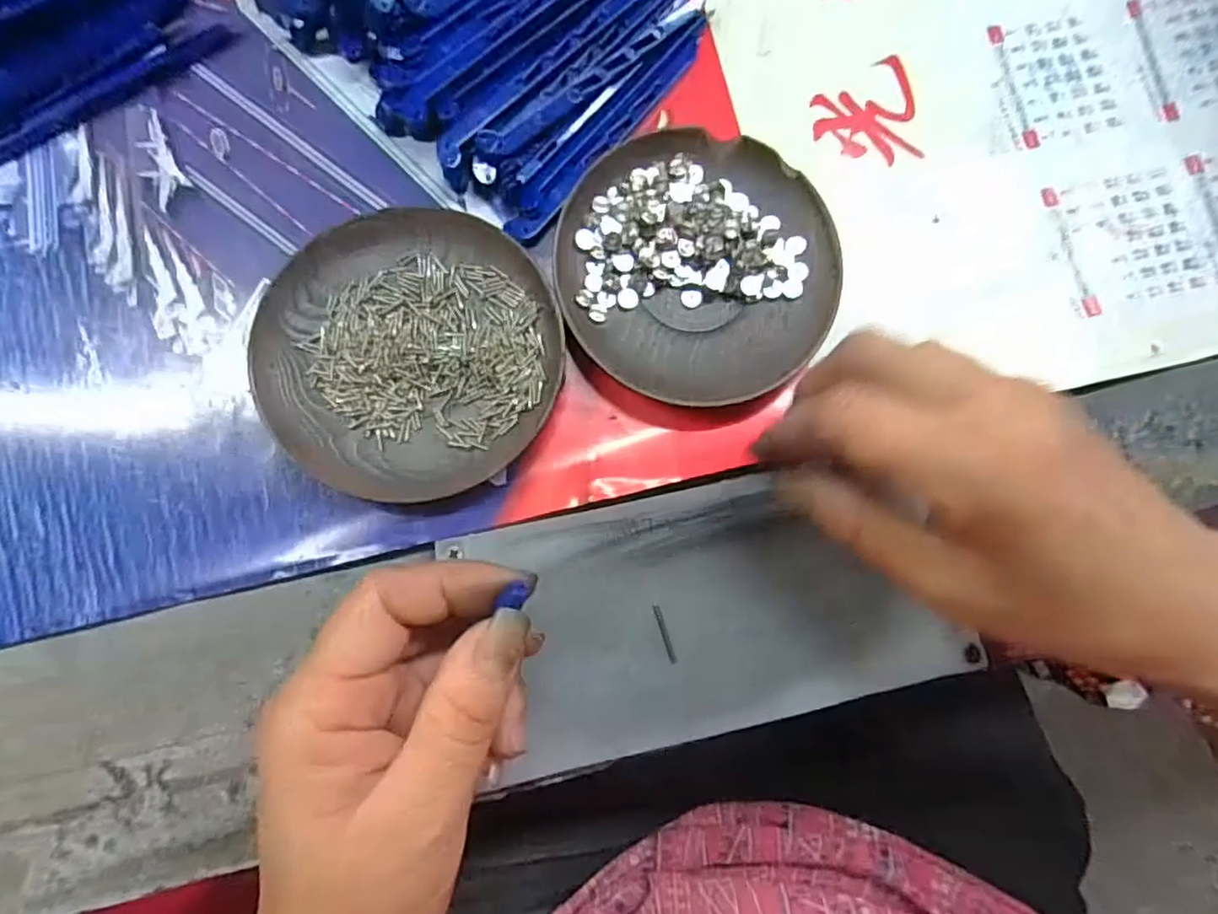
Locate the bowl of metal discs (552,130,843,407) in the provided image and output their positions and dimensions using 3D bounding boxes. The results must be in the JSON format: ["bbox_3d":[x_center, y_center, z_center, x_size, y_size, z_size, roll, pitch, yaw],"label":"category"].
[{"bbox_3d":[0.036,-0.079,0.273,0.111,0.015,0.112,0,82,-3],"label":"bowl of metal discs"}]

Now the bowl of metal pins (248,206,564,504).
[{"bbox_3d":[-0.078,-0.042,0.263,0.115,0.014,0.114,0,82,-3],"label":"bowl of metal pins"}]

